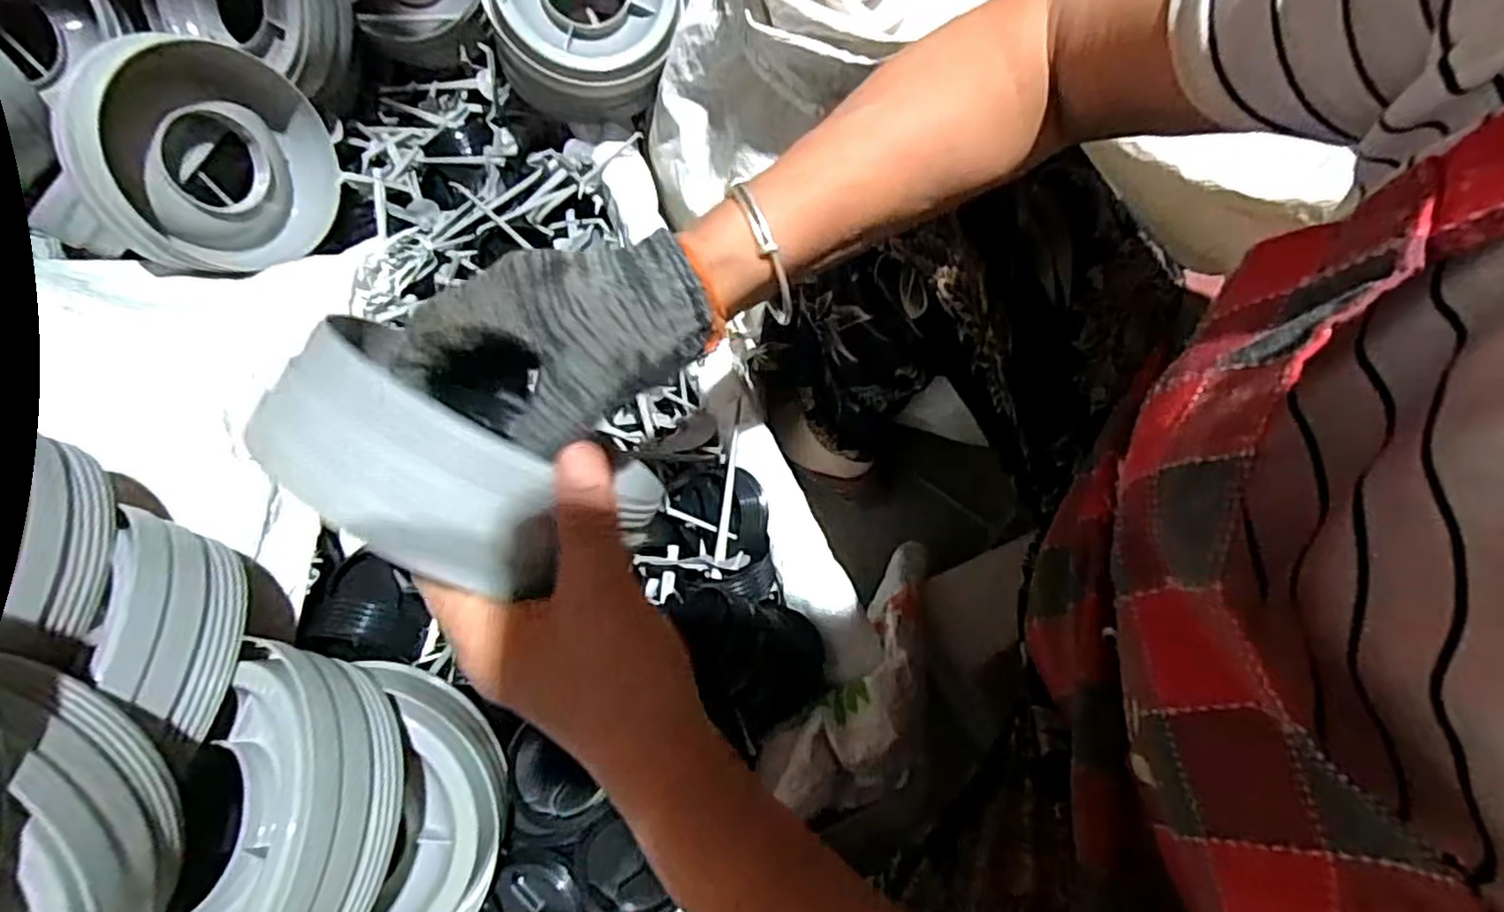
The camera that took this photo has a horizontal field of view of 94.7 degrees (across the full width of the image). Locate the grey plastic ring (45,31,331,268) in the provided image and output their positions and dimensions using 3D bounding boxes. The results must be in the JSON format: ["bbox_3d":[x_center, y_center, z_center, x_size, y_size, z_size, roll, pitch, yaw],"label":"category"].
[{"bbox_3d":[-0.396,-0.221,0.511,0.044,0.159,0.171,13,44,36],"label":"grey plastic ring"}]

